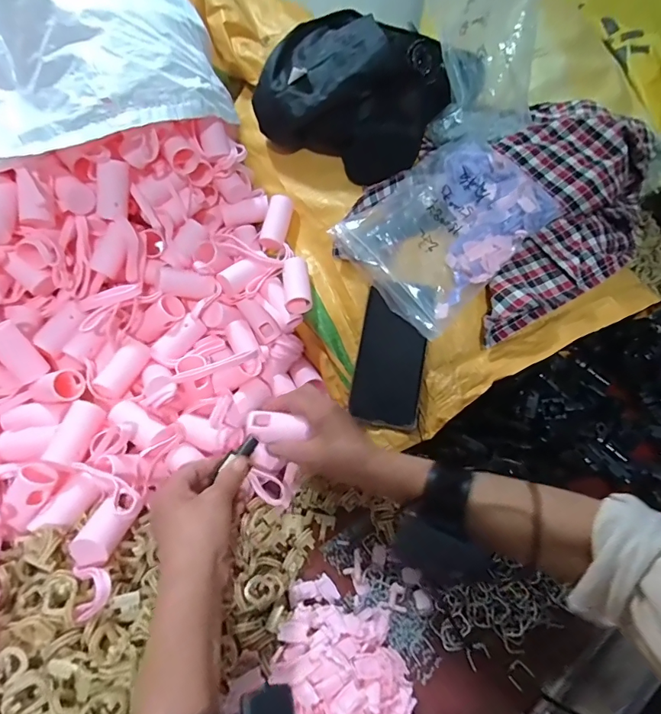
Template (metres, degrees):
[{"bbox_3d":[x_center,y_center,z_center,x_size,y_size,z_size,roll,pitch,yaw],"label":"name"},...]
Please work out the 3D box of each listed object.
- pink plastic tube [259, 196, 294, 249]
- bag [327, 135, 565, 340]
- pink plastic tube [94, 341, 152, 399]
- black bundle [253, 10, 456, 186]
[{"bbox_3d":[-0.068,-0.171,0.548,0.031,0.023,0.068,13,82,7],"label":"pink plastic tube"},{"bbox_3d":[0.136,-0.155,0.494,0.235,0.038,0.158,-42,85,-12],"label":"bag"},{"bbox_3d":[-0.218,0.012,0.453,0.026,0.023,0.064,25,68,17],"label":"pink plastic tube"},{"bbox_3d":[0.028,-0.319,0.527,0.215,0.125,0.140,25,53,16],"label":"black bundle"}]

